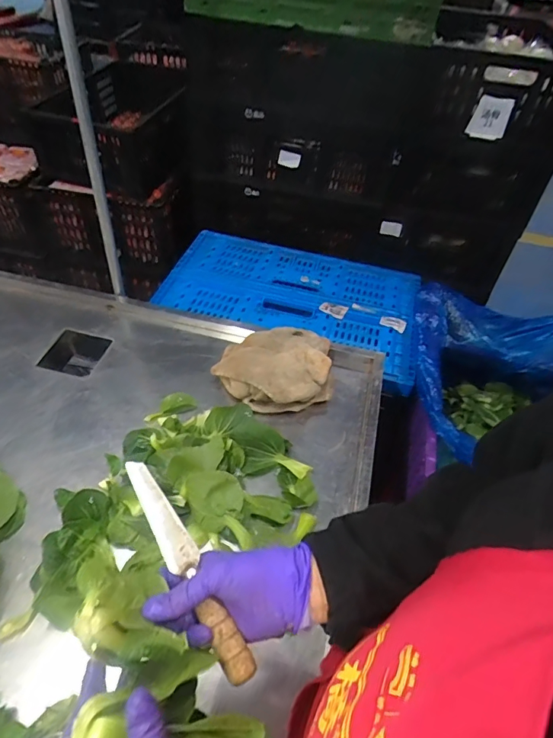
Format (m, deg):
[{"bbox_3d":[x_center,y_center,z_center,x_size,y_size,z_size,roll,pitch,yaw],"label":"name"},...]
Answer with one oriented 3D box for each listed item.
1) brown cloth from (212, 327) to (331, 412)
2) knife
[{"bbox_3d":[0.002,-0.012,0.805,0.201,0.096,0.181,15,47,8],"label":"brown cloth"},{"bbox_3d":[-0.080,0.168,0.402,0.025,0.011,0.204,-25,67,-26],"label":"knife"}]

